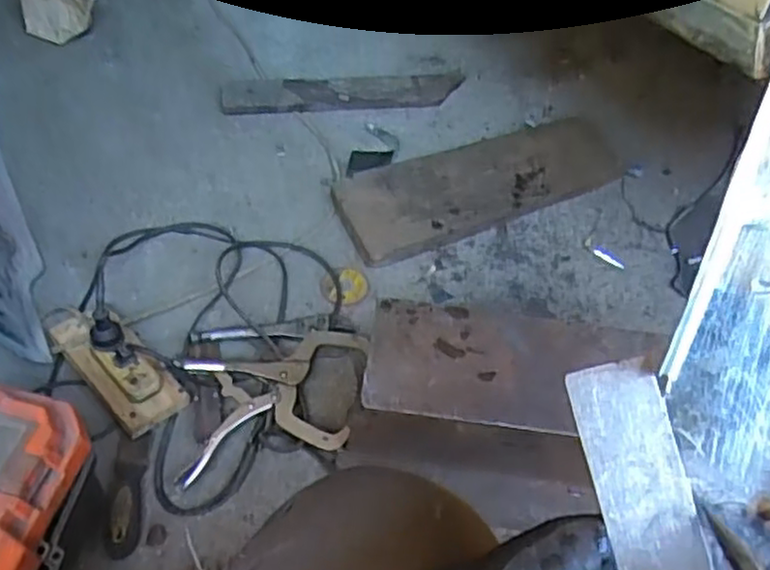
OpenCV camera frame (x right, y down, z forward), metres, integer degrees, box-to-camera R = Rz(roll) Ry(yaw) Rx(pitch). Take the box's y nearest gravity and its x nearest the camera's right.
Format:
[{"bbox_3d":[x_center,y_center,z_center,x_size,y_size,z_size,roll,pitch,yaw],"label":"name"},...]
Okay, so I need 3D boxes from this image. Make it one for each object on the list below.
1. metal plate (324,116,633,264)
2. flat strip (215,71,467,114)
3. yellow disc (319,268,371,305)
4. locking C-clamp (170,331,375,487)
[{"bbox_3d":[0.156,-0.164,1.110,0.466,0.031,0.164,-22,65,-19],"label":"metal plate"},{"bbox_3d":[-0.071,-0.348,1.254,0.428,0.029,0.073,-5,52,-9],"label":"flat strip"},{"bbox_3d":[-0.059,0.000,1.005,0.071,0.007,0.064,18,52,9],"label":"yellow disc"},{"bbox_3d":[-0.130,0.140,0.859,0.242,0.033,0.163,-9,53,-12],"label":"locking C-clamp"}]

